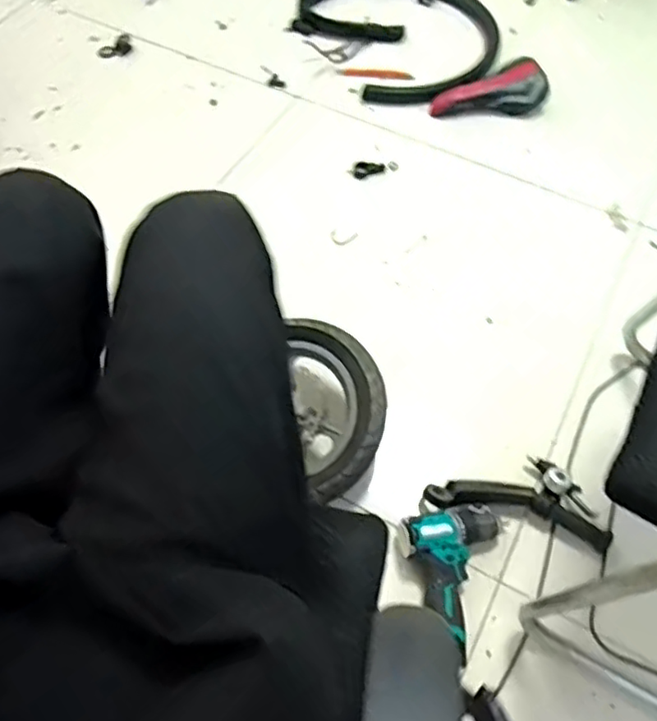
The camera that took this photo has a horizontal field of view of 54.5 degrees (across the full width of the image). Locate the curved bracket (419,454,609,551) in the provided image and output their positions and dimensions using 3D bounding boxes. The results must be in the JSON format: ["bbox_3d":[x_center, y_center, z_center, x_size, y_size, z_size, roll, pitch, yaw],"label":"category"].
[{"bbox_3d":[0.291,0.193,0.963,0.265,0.058,0.113,14,61,6],"label":"curved bracket"}]

